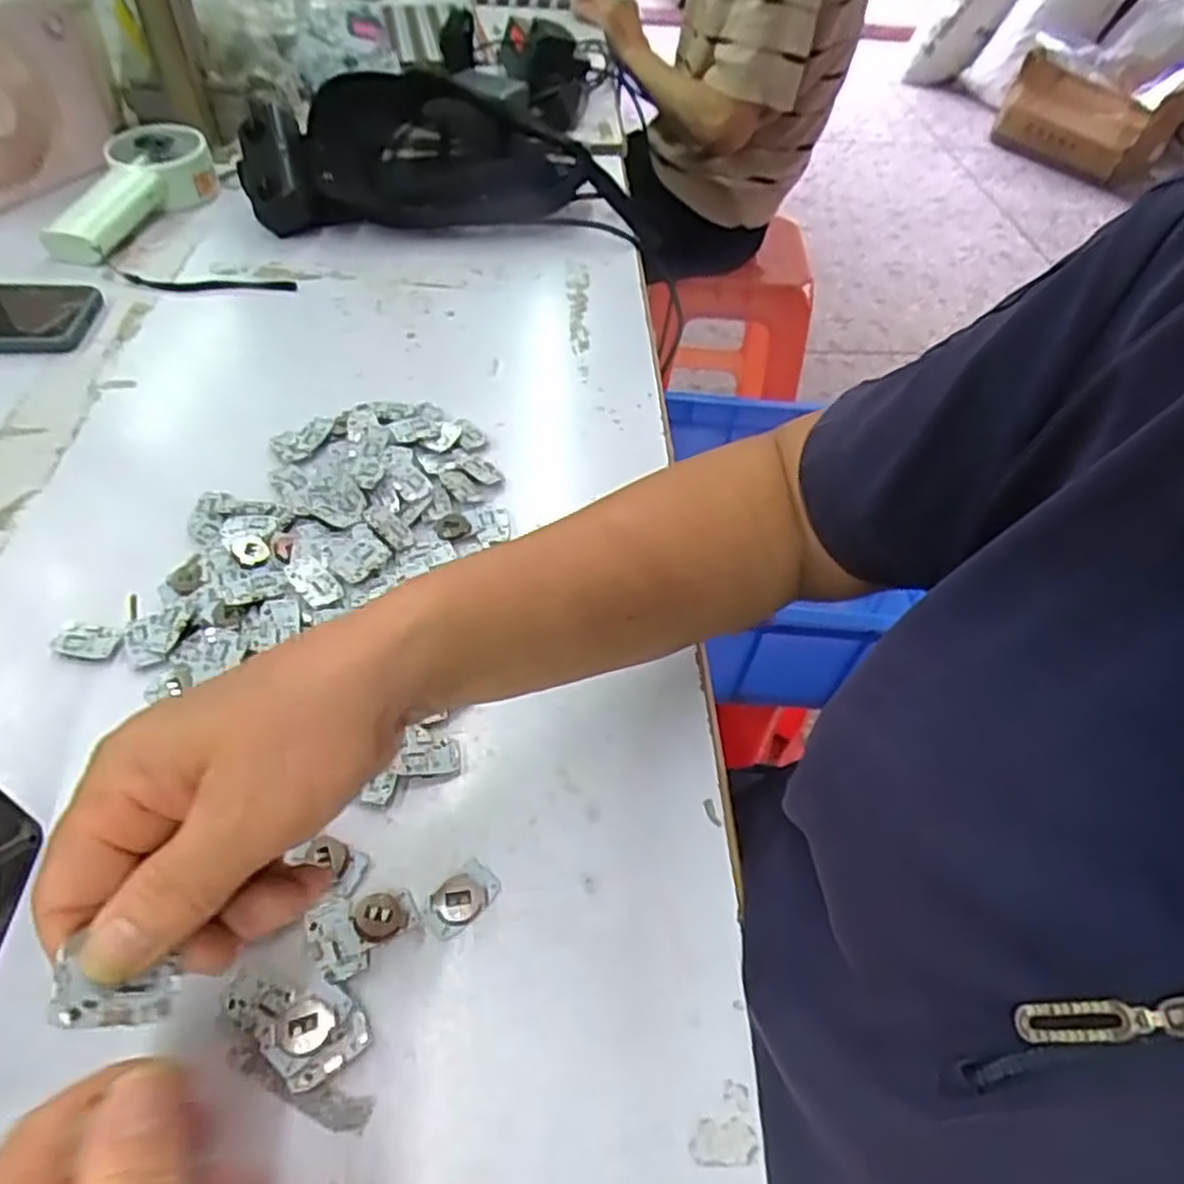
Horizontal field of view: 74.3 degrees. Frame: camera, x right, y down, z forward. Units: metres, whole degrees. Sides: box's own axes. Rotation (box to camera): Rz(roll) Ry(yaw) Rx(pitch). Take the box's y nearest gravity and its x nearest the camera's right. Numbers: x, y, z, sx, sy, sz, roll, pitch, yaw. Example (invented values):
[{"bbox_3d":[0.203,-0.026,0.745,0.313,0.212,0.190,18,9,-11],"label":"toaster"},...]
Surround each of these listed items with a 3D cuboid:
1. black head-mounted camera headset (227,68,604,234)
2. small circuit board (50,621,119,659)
[{"bbox_3d":[-0.142,-0.379,0.657,0.265,0.075,0.163,-6,51,-9],"label":"black head-mounted camera headset"},{"bbox_3d":[-0.242,0.023,0.374,0.030,0.004,0.018,8,50,2],"label":"small circuit board"}]

